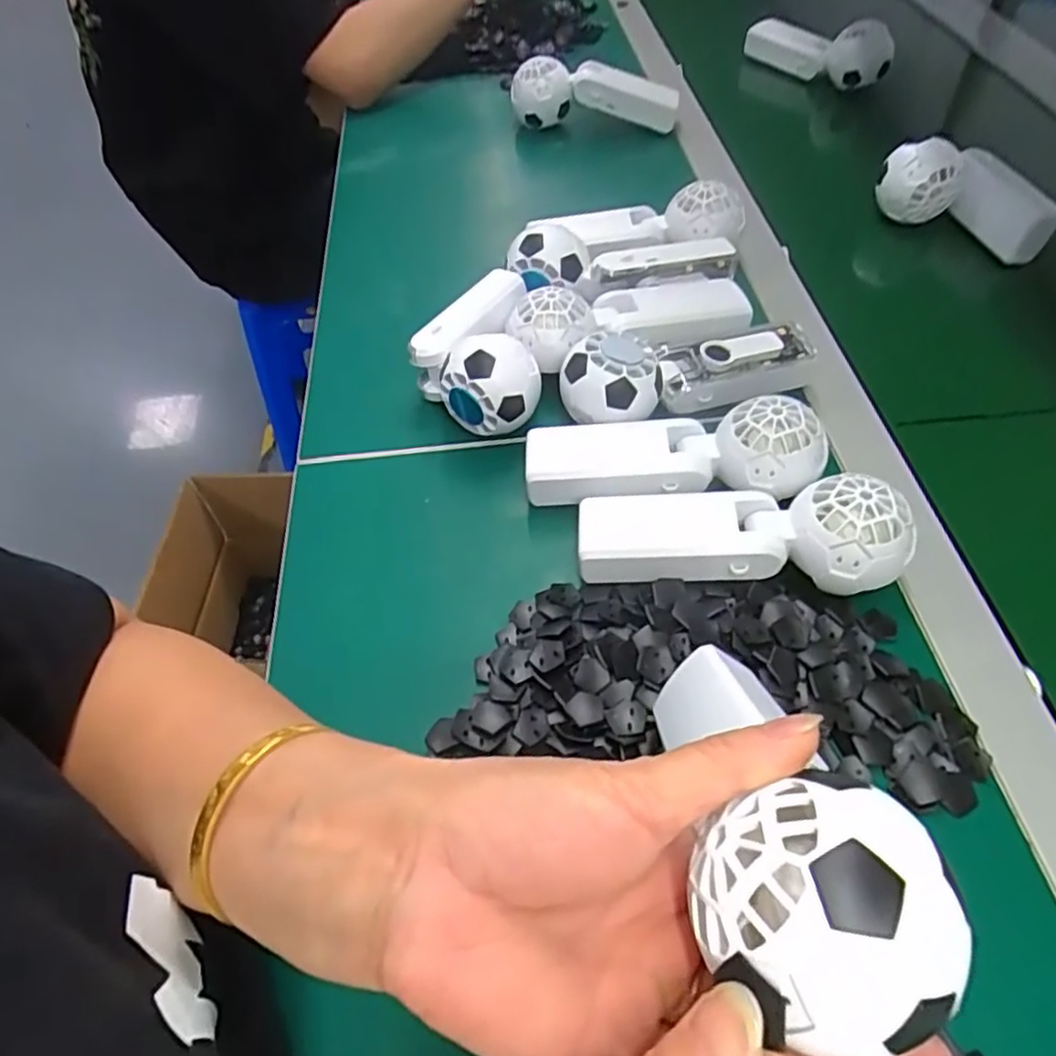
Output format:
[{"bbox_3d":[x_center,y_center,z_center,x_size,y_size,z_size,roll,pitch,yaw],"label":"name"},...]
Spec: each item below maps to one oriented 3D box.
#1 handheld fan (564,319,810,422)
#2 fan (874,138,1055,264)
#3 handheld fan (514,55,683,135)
[{"bbox_3d":[0.107,-0.104,0.440,0.171,0.047,0.052,-16,54,-10],"label":"handheld fan"},{"bbox_3d":[0.366,-0.277,0.568,0.136,0.053,0.061,35,64,24],"label":"fan"},{"bbox_3d":[0.065,-0.438,0.700,0.160,0.058,0.056,17,58,14],"label":"handheld fan"}]

